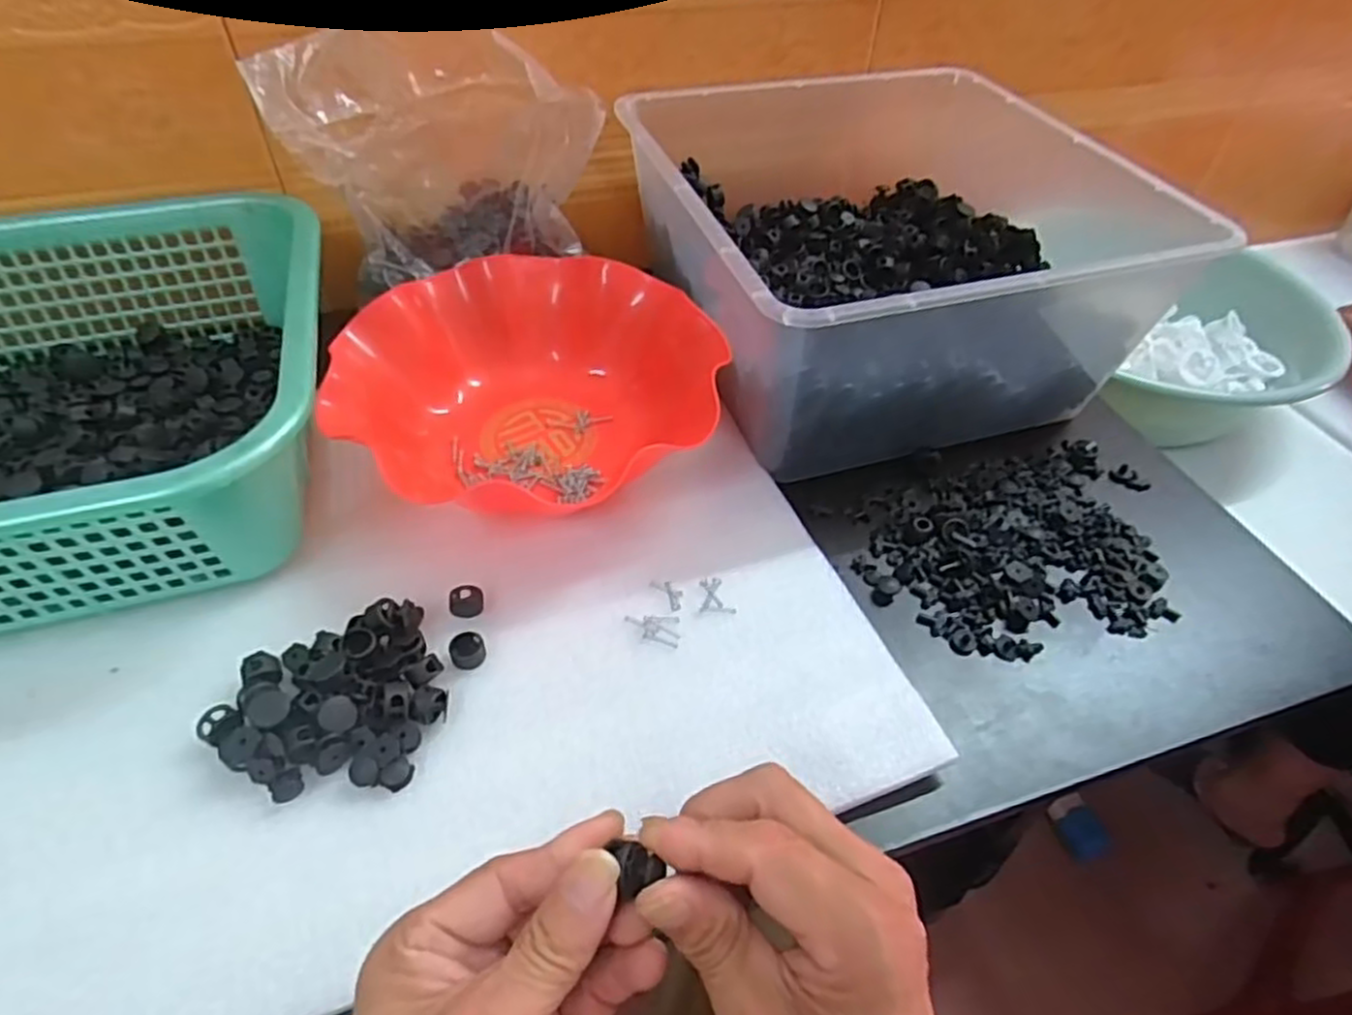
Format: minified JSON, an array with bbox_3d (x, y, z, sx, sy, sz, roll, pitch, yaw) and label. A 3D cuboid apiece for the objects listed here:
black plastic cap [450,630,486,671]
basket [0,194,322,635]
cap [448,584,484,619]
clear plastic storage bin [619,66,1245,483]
[{"bbox_3d":[-0.103,0.071,0.371,0.017,0.008,0.017,2,49,-2],"label":"black plastic cap"},{"bbox_3d":[-0.388,-0.058,0.401,0.386,0.094,0.296,-12,51,-14],"label":"basket"},{"bbox_3d":[-0.108,0.049,0.387,0.017,0.015,0.013,-10,50,-12],"label":"cap"},{"bbox_3d":[0.132,-0.188,0.531,0.291,0.138,0.325,-12,51,-14],"label":"clear plastic storage bin"}]

